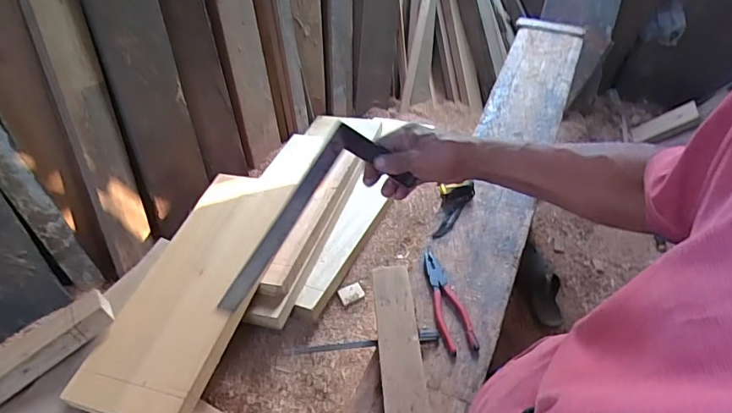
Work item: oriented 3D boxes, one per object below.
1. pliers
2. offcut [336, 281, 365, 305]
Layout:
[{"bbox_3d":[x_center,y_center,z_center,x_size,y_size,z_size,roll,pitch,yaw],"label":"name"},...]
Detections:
[{"bbox_3d":[0.142,0.157,0.828,0.054,0.028,0.196,-8,50,-6],"label":"pliers"},{"bbox_3d":[-0.031,0.183,1.008,0.052,0.004,0.037,-23,68,-26],"label":"offcut"}]

